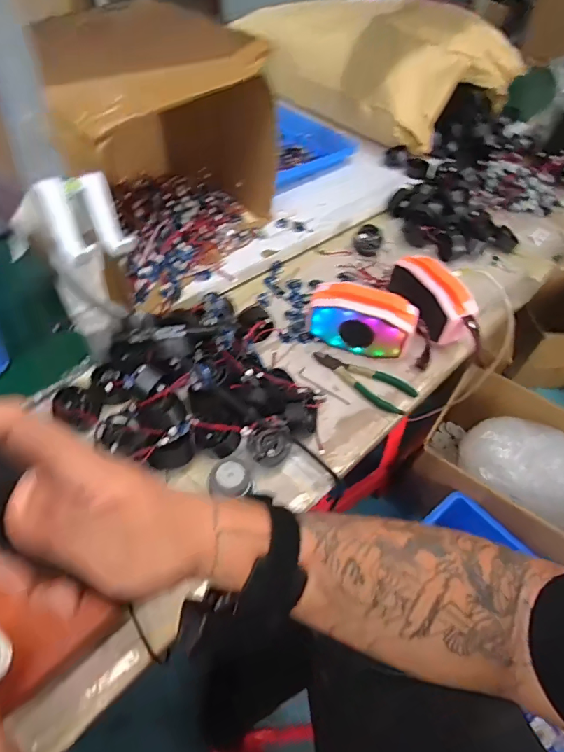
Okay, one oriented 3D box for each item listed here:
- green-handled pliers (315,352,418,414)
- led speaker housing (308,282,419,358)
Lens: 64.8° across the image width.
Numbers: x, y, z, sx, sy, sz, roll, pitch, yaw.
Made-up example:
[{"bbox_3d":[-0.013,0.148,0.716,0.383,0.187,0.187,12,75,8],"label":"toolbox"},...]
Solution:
[{"bbox_3d":[0.112,0.001,0.627,0.148,0.016,0.050,36,56,21],"label":"green-handled pliers"},{"bbox_3d":[0.113,-0.081,0.643,0.148,0.078,0.065,21,52,11],"label":"led speaker housing"}]

